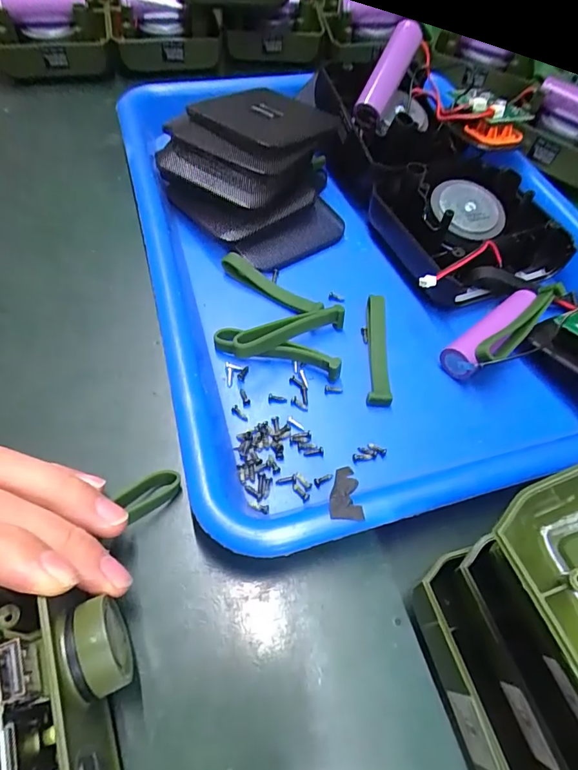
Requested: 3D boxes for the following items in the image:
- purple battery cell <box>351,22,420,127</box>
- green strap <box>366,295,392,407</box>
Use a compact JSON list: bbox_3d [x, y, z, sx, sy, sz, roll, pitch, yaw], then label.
[{"bbox_3d":[0.065,-0.201,0.293,0.019,0.022,0.075,25,79,15],"label":"purple battery cell"},{"bbox_3d":[0.045,-0.018,0.234,0.011,0.009,0.065,7,57,0],"label":"green strap"}]

